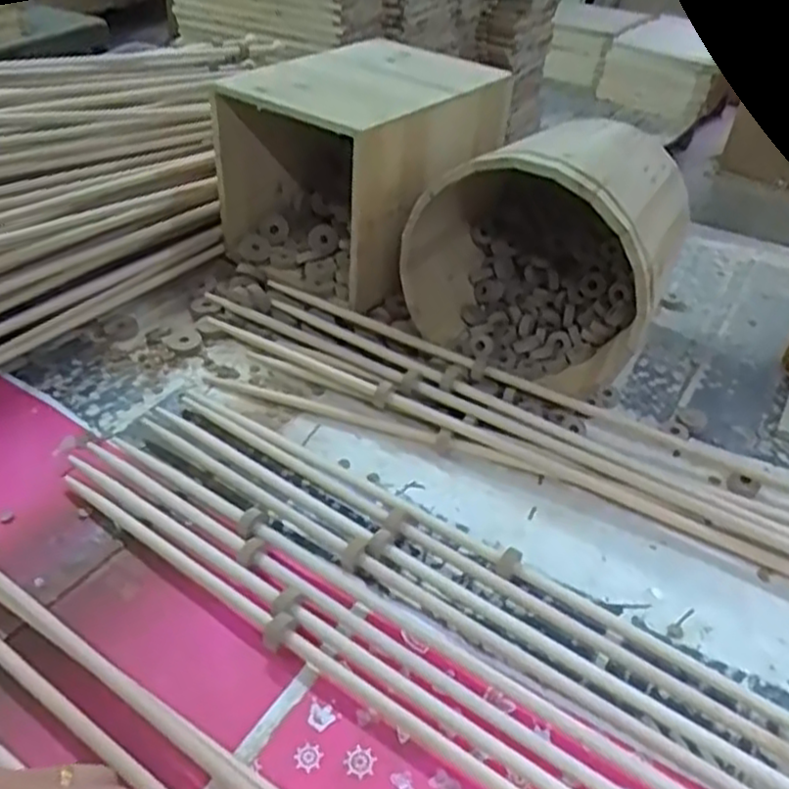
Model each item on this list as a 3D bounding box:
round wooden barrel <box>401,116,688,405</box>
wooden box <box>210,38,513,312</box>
[{"bbox_3d":[0.150,-0.143,0.713,0.227,0.227,0.210,18,43,19],"label":"round wooden barrel"},{"bbox_3d":[-0.036,-0.262,0.821,0.212,0.205,0.275,25,46,26],"label":"wooden box"}]

